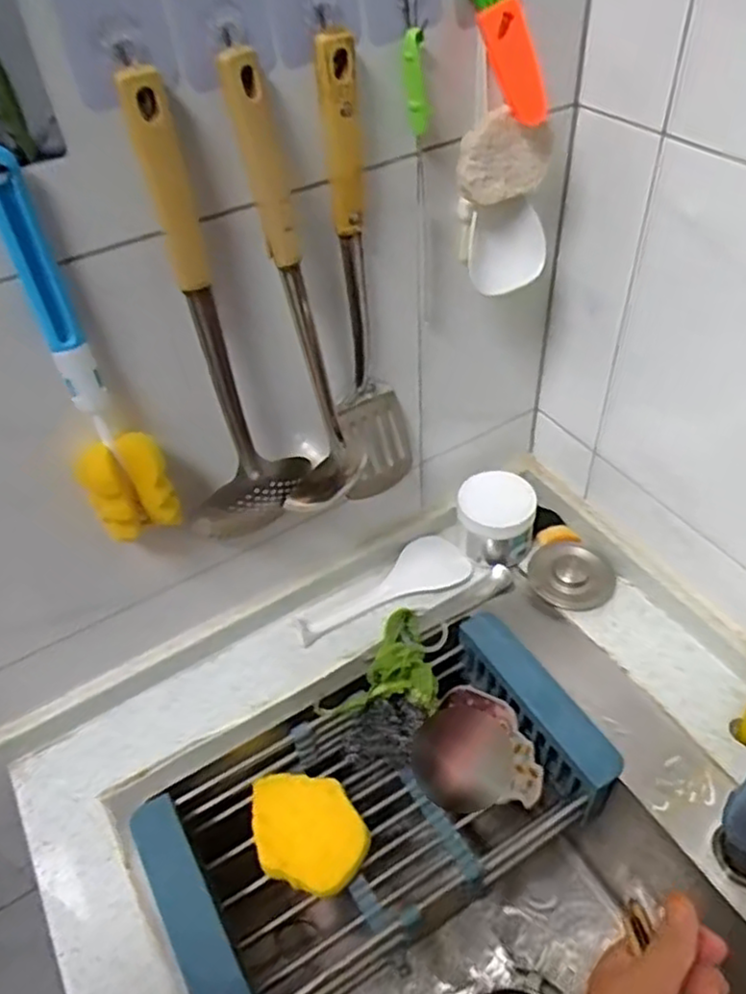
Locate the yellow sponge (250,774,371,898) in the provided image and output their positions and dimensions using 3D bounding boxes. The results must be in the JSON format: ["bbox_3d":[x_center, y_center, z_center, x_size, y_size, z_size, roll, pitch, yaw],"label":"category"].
[{"bbox_3d":[-0.062,0.287,0.637,0.089,0.039,0.116,-36,53,-27],"label":"yellow sponge"}]

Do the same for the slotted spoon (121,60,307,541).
[{"bbox_3d":[-0.102,-0.092,0.484,0.086,0.332,0.048,-8,46,-3],"label":"slotted spoon"}]

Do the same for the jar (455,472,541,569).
[{"bbox_3d":[0.126,0.023,0.742,0.076,0.078,0.065,6,46,11],"label":"jar"}]

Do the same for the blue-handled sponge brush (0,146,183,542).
[{"bbox_3d":[-0.178,-0.072,0.449,0.055,0.259,0.041,-27,50,-20],"label":"blue-handled sponge brush"}]

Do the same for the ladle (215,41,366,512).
[{"bbox_3d":[-0.052,-0.121,0.498,0.060,0.317,0.063,-14,46,-9],"label":"ladle"}]

